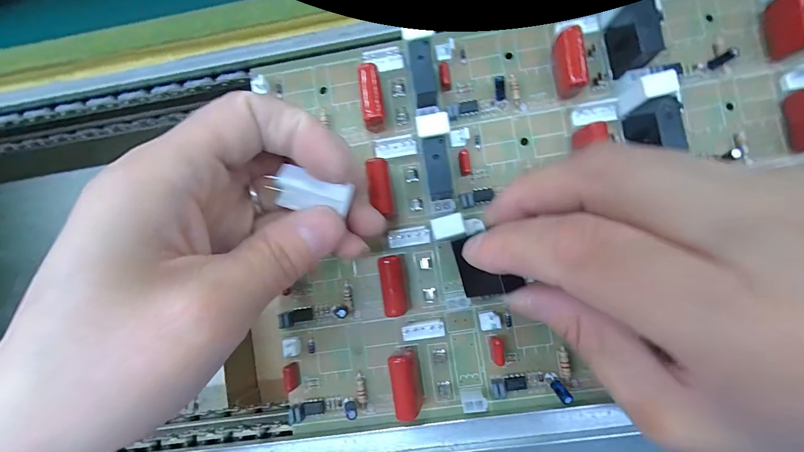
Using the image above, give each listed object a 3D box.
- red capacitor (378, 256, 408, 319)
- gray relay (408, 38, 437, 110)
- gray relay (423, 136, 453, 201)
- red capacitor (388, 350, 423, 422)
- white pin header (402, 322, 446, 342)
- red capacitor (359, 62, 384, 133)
[{"bbox_3d":[-0.003,0.028,0.171,0.010,0.020,0.027,-8,86,4],"label":"red capacitor"},{"bbox_3d":[0.010,-0.067,0.172,0.010,0.023,0.030,-7,86,5],"label":"gray relay"},{"bbox_3d":[0.017,-0.024,0.168,0.010,0.023,0.027,-8,86,4],"label":"gray relay"},{"bbox_3d":[0.002,0.071,0.168,0.012,0.017,0.028,-10,85,4],"label":"red capacitor"},{"bbox_3d":[0.011,0.051,0.176,0.020,0.004,0.007,-9,86,4],"label":"white pin header"},{"bbox_3d":[-0.015,-0.061,0.177,0.013,0.017,0.029,-5,83,5],"label":"red capacitor"}]

